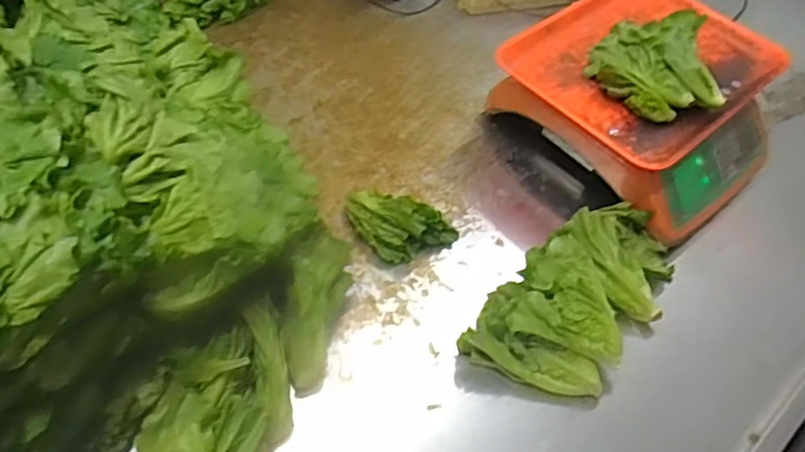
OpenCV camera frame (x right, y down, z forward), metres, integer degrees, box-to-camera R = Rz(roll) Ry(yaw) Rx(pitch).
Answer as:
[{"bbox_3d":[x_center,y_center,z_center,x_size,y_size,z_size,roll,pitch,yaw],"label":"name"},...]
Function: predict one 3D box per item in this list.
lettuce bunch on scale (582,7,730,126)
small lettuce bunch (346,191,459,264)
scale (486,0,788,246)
[{"bbox_3d":[0.271,-0.178,0.671,0.116,0.058,0.116,-8,56,-10],"label":"lettuce bunch on scale"},{"bbox_3d":[-0.002,-0.002,0.670,0.121,0.063,0.061,8,55,1],"label":"small lettuce bunch"},{"bbox_3d":[0.287,-0.150,0.755,0.287,0.131,0.286,-34,64,-25],"label":"scale"}]

